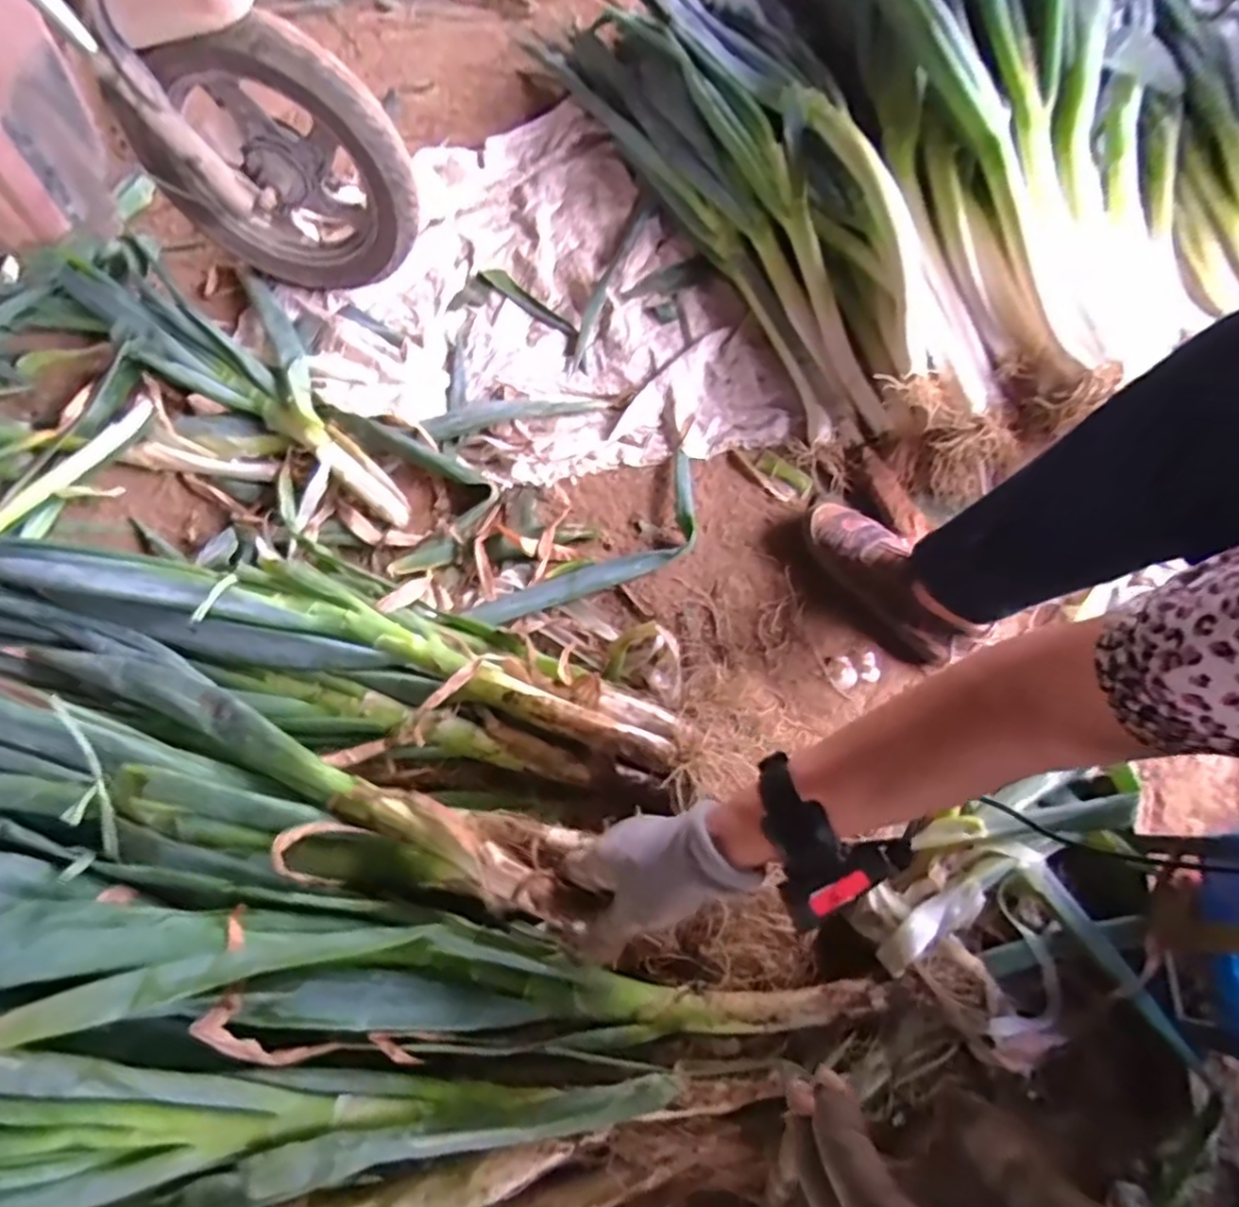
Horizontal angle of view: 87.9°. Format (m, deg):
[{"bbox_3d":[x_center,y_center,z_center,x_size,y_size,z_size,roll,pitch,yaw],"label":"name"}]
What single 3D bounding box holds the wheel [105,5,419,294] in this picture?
[{"bbox_3d":[-0.453,-0.580,0.876,0.347,0.332,0.083,-6,66,2],"label":"wheel"}]

